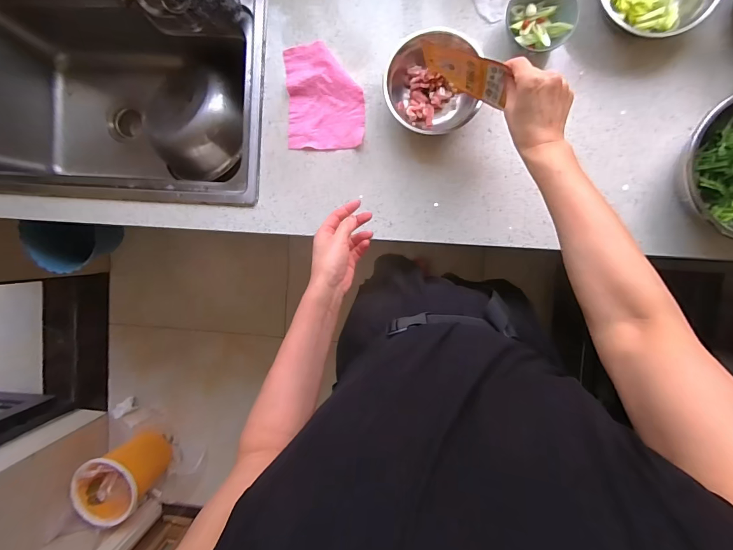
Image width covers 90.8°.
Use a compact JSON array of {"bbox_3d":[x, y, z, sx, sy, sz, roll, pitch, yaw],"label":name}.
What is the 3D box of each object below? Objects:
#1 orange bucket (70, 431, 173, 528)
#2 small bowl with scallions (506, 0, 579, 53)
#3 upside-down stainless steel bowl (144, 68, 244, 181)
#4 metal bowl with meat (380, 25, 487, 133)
[{"bbox_3d":[-0.953,0.787,1.418,0.215,0.273,0.232,0,94,5],"label":"orange bucket"},{"bbox_3d":[0.288,-0.428,0.607,0.100,0.056,0.100,0,94,5],"label":"small bowl with scallions"},{"bbox_3d":[-0.366,-0.317,0.782,0.197,0.096,0.204,9,94,4],"label":"upside-down stainless steel bowl"},{"bbox_3d":[0.109,-0.322,0.615,0.152,0.072,0.144,0,94,5],"label":"metal bowl with meat"}]

